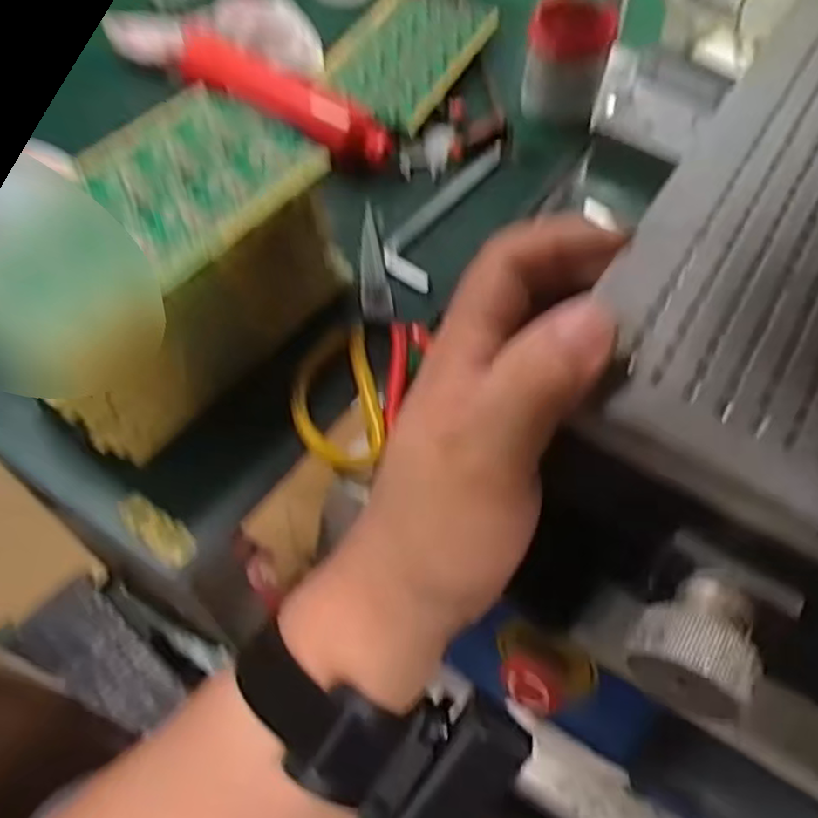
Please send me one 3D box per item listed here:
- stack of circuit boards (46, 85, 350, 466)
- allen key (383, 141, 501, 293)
[{"bbox_3d":[-0.128,-0.065,0.379,0.099,0.099,0.186,27,59,16],"label":"stack of circuit boards"},{"bbox_3d":[0.031,-0.145,0.493,0.040,0.007,0.161,26,59,15],"label":"allen key"}]

